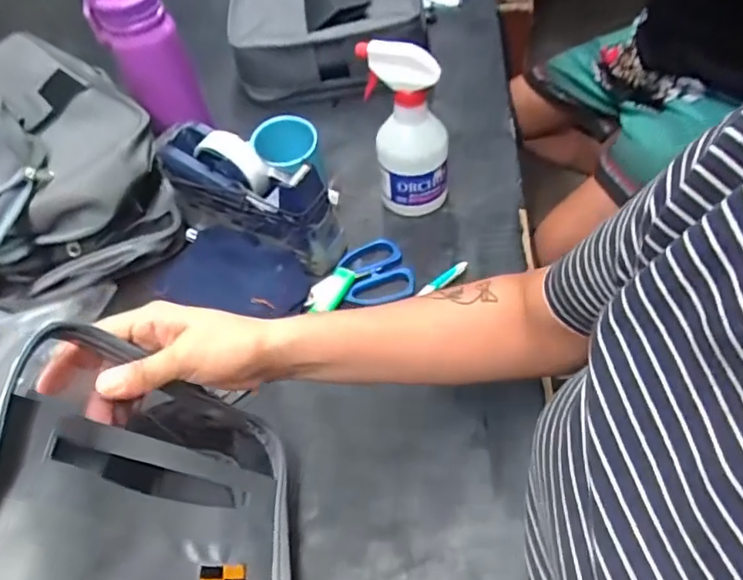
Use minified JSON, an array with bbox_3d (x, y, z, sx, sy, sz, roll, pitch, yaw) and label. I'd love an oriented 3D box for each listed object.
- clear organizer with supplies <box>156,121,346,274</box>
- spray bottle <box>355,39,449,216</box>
[{"bbox_3d":[-0.130,-0.107,0.590,0.207,0.114,0.071,21,58,19],"label":"clear organizer with supplies"},{"bbox_3d":[0.037,-0.177,0.585,0.080,0.184,0.100,-13,53,-3],"label":"spray bottle"}]

